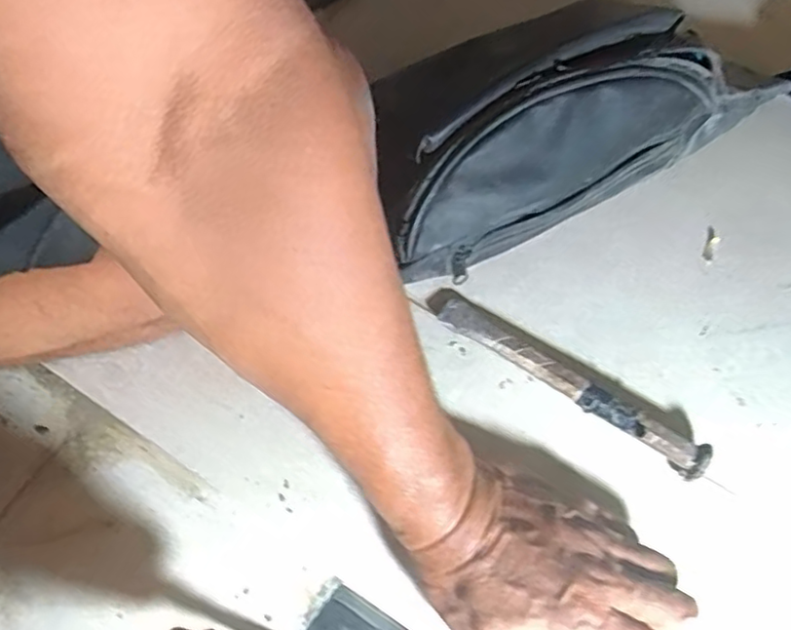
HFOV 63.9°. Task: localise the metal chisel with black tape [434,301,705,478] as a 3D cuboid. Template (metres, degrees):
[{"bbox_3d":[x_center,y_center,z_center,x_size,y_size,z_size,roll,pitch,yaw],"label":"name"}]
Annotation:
[{"bbox_3d":[0.108,0.043,0.400,0.182,0.023,0.020,34,70,11],"label":"metal chisel with black tape"}]

